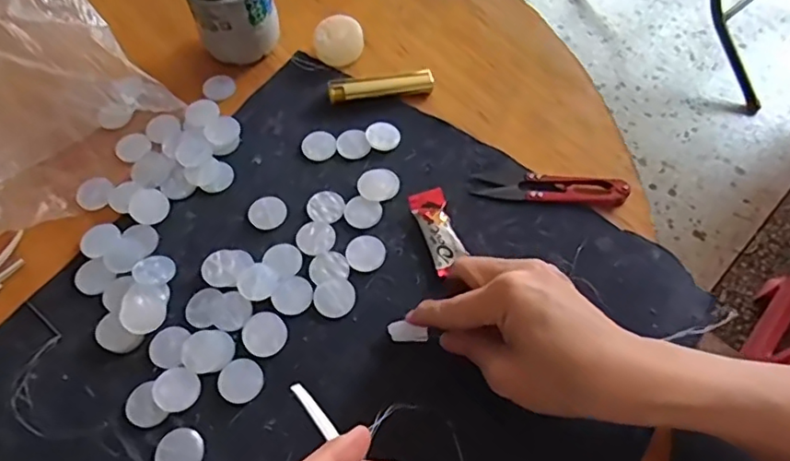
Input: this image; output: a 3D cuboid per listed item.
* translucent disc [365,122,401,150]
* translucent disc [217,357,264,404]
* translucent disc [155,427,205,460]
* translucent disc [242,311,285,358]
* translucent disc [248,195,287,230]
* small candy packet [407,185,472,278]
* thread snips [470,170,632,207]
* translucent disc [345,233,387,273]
[{"bbox_3d":[-0.009,-0.071,0.429,0.025,0.004,0.024,-1,59,2],"label":"translucent disc"},{"bbox_3d":[-0.089,0.086,0.335,0.025,0.004,0.025,-1,59,2],"label":"translucent disc"},{"bbox_3d":[-0.118,0.121,0.316,0.025,0.004,0.025,-1,59,2],"label":"translucent disc"},{"bbox_3d":[-0.078,0.062,0.347,0.025,0.004,0.028,-33,63,-16],"label":"translucent disc"},{"bbox_3d":[-0.087,-0.012,0.396,0.025,0.004,0.025,-1,59,2],"label":"translucent disc"},{"bbox_3d":[0.030,0.000,0.381,0.024,0.009,0.062,-17,60,-8],"label":"small candy packet"},{"bbox_3d":[0.108,-0.030,0.402,0.103,0.005,0.025,6,59,6],"label":"thread snips"},{"bbox_3d":[-0.019,0.014,0.376,0.025,0.004,0.026,-1,59,2],"label":"translucent disc"}]

